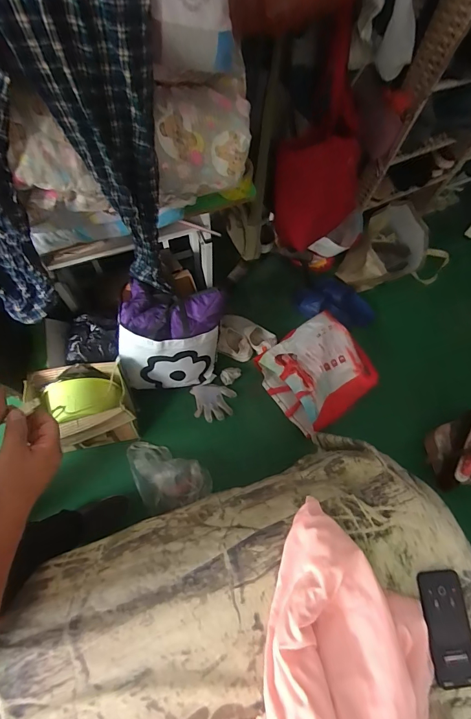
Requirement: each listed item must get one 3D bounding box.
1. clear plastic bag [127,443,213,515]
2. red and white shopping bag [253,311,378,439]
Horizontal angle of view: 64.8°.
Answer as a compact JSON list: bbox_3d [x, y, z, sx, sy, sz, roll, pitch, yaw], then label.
[{"bbox_3d":[-0.238,0.392,1.321,0.233,0.068,0.272,-24,71,-12],"label":"clear plastic bag"},{"bbox_3d":[0.317,0.038,1.426,0.374,0.124,0.367,-32,73,-15],"label":"red and white shopping bag"}]

